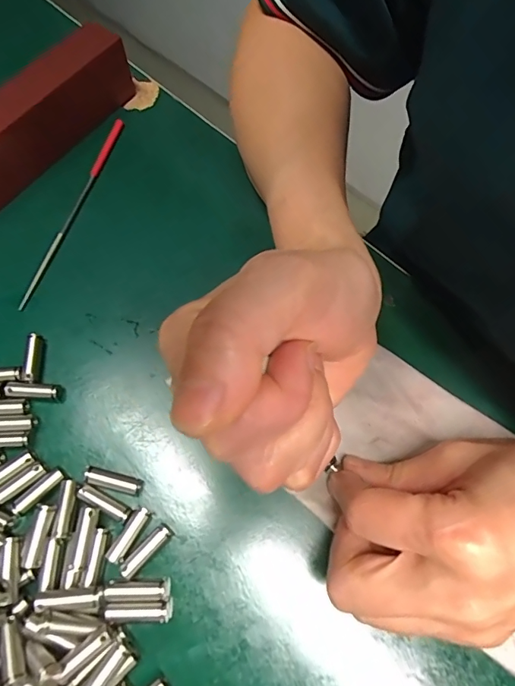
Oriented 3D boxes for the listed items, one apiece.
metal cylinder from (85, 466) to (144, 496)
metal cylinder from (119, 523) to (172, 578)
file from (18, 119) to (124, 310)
[{"bbox_3d":[-0.066,0.063,0.201,0.025,0.007,0.008,13,67,5],"label":"metal cylinder"},{"bbox_3d":[-0.048,0.090,0.191,0.025,0.006,0.008,-41,73,-16],"label":"metal cylinder"},{"bbox_3d":[-0.105,-0.080,0.258,0.006,0.009,0.136,14,67,5],"label":"file"}]

